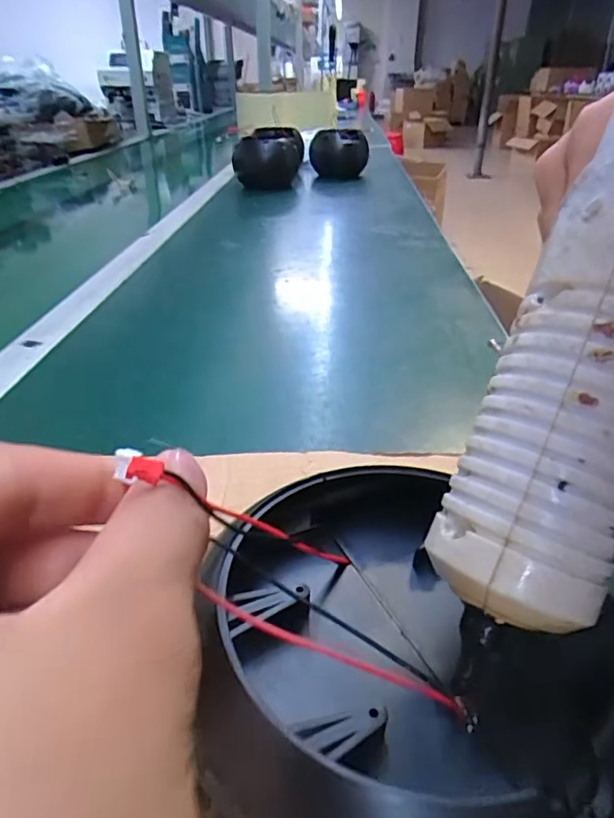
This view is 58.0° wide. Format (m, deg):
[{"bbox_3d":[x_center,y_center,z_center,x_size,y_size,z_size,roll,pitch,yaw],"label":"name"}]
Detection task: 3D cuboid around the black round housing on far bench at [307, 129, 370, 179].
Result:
[{"bbox_3d":[0.071,-0.567,1.236,0.131,0.097,0.093,1,30,3],"label":"black round housing on far bench"}]

